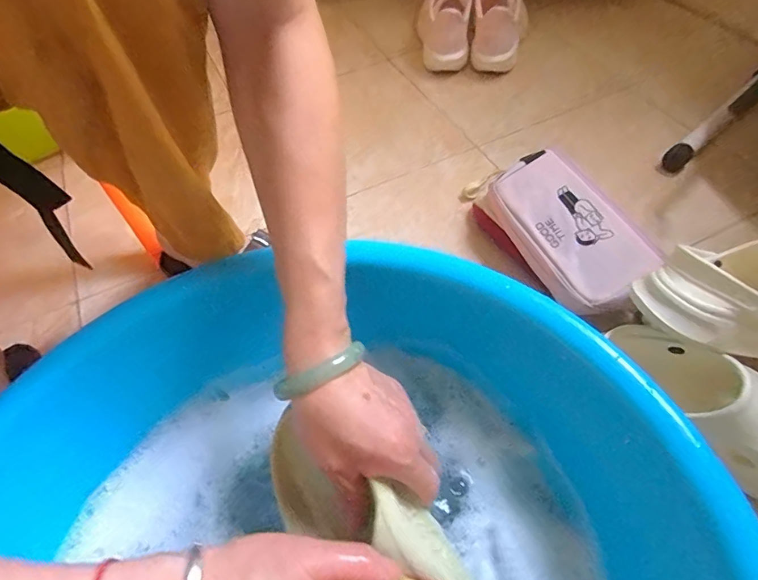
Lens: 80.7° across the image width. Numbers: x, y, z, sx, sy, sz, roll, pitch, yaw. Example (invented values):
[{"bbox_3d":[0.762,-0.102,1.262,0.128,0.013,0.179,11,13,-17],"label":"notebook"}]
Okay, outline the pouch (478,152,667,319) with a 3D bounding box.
[{"bbox_3d":[0.218,-0.073,0.532,0.113,0.055,0.213,-33,59,7],"label":"pouch"}]

